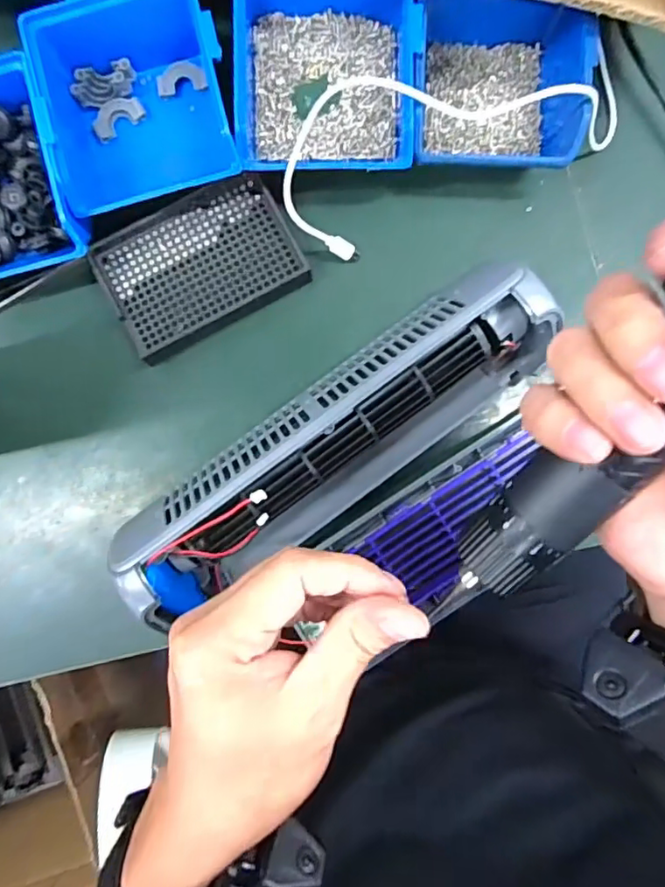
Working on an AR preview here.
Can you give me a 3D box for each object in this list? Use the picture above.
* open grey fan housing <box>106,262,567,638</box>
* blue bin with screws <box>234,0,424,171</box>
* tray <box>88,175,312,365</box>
[{"bbox_3d":[0.004,0.000,0.357,0.316,0.075,0.085,-36,87,-2],"label":"open grey fan housing"},{"bbox_3d":[-0.005,-0.251,0.382,0.115,0.050,0.132,0,87,0],"label":"blue bin with screws"},{"bbox_3d":[-0.094,-0.129,0.402,0.133,0.017,0.093,-27,87,-1],"label":"tray"}]

